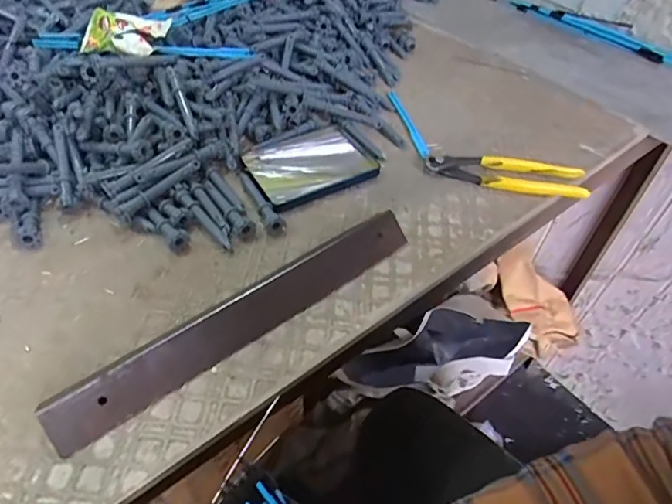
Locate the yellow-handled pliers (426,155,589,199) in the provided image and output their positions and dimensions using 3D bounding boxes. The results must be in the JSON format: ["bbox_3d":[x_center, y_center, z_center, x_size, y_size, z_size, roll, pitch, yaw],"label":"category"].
[{"bbox_3d":[0.181,-0.081,0.523,0.161,0.020,0.042,9,48,5],"label":"yellow-handled pliers"}]

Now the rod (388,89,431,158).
[{"bbox_3d":[0.086,-0.162,0.593,0.012,0.004,0.136,-8,49,-10],"label":"rod"}]

